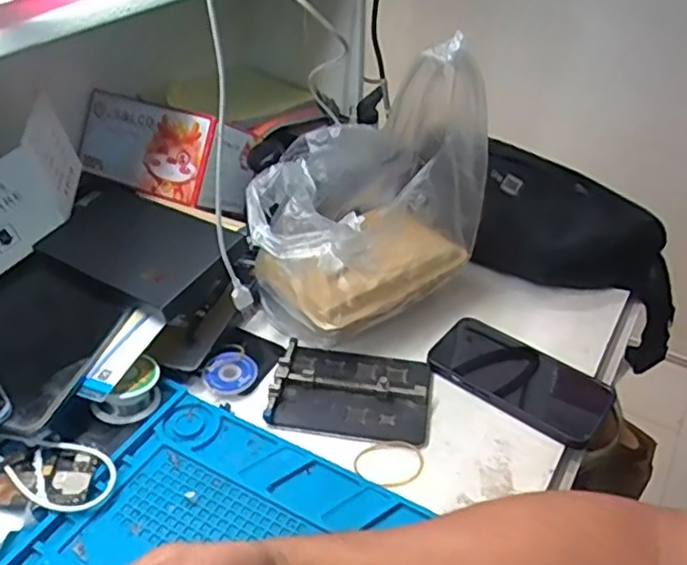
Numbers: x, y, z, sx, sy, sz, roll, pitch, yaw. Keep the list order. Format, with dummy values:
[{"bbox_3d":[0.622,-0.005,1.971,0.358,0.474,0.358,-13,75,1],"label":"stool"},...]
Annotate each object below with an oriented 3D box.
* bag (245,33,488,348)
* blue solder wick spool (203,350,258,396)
[{"bbox_3d":[0.010,-0.072,0.567,0.205,0.224,0.140,-30,48,-34],"label":"bag"},{"bbox_3d":[-0.094,0.075,0.548,0.041,0.005,0.044,1,38,-1],"label":"blue solder wick spool"}]

